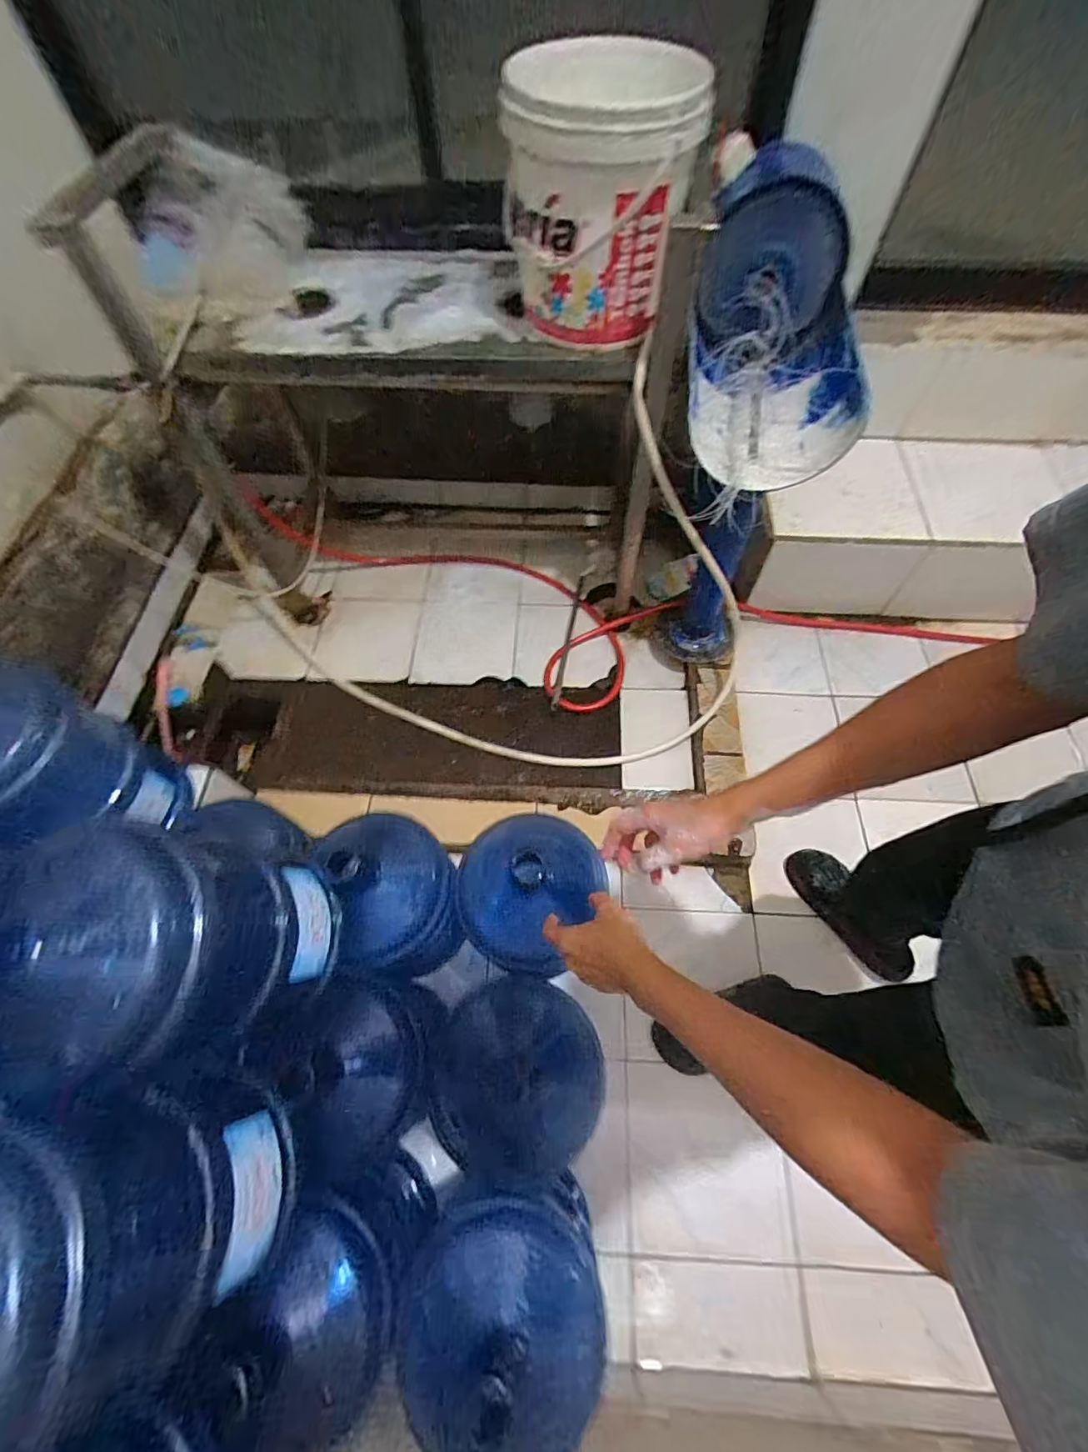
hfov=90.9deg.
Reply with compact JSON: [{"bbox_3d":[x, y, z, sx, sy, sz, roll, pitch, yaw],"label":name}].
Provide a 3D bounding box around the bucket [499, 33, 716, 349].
[{"bbox_3d":[0.092,-0.858,0.900,0.287,0.318,0.287,0,62,0],"label":"bucket"}]

